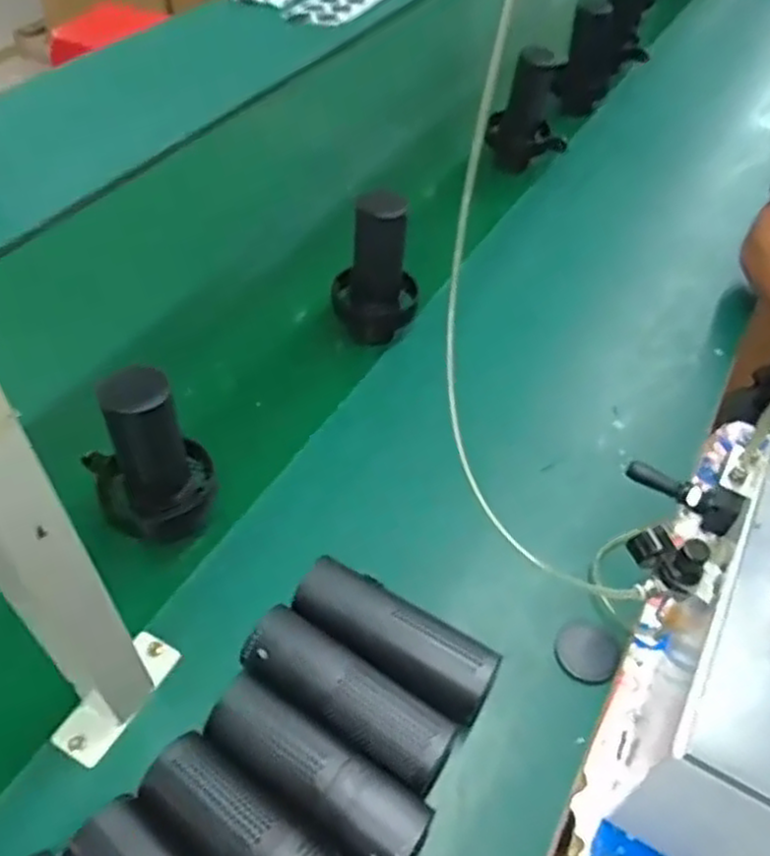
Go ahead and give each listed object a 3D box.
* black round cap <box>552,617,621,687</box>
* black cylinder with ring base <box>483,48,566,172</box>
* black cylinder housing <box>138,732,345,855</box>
[{"bbox_3d":[0.166,0.185,0.596,0.051,0.016,0.059,34,55,21],"label":"black round cap"},{"bbox_3d":[0.209,-0.459,1.047,0.116,0.181,0.112,10,49,4],"label":"black cylinder with ring base"},{"bbox_3d":[-0.083,0.269,0.467,0.163,0.057,0.056,31,53,21],"label":"black cylinder housing"}]

